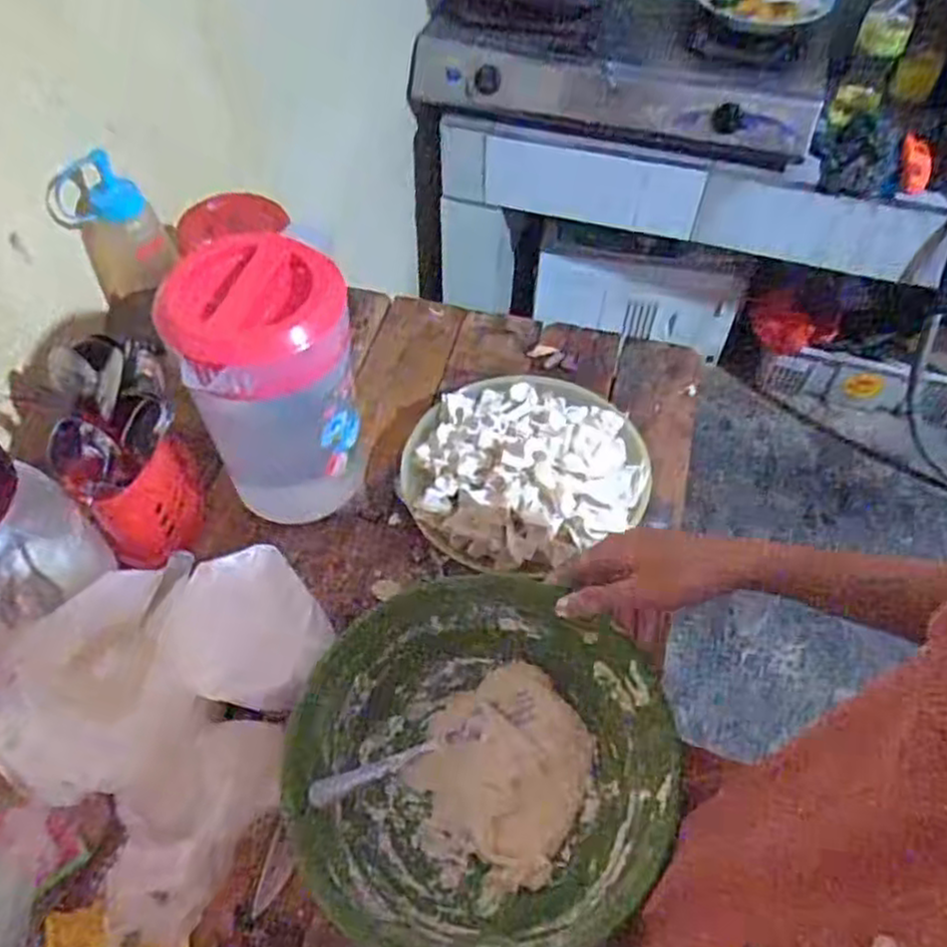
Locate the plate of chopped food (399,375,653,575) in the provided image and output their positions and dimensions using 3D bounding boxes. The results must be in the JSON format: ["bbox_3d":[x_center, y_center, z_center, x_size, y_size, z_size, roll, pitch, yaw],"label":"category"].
[{"bbox_3d":[0.044,-0.008,0.671,0.195,0.083,0.207,0,54,0],"label":"plate of chopped food"}]

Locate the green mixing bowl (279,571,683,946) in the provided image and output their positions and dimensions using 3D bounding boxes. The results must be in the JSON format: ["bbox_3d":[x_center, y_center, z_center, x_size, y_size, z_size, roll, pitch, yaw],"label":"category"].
[{"bbox_3d":[0.001,0.196,0.507,0.239,0.080,0.237,0,54,0],"label":"green mixing bowl"}]

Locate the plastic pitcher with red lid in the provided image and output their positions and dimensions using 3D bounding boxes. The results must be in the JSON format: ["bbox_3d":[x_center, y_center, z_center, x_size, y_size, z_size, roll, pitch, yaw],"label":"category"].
[{"bbox_3d":[-0.155,-0.062,0.602,0.120,0.218,0.104,-5,54,-4],"label":"plastic pitcher with red lid"}]

